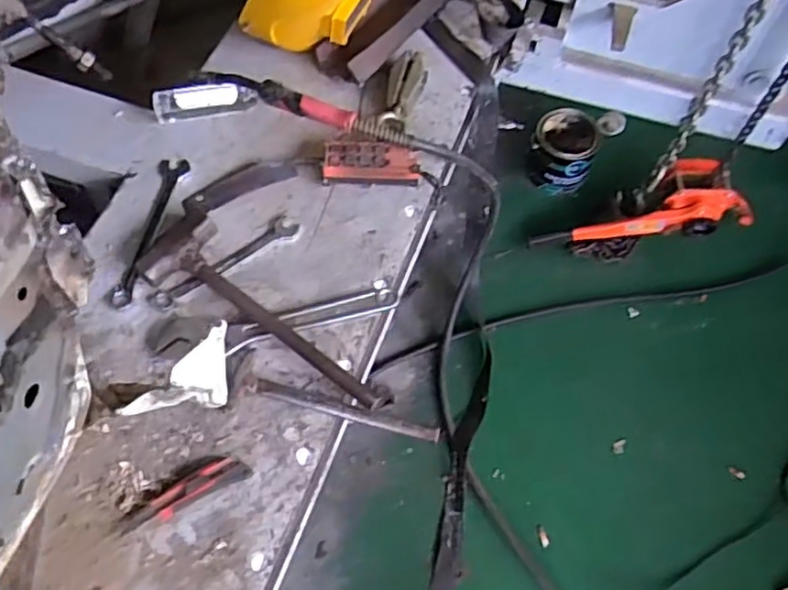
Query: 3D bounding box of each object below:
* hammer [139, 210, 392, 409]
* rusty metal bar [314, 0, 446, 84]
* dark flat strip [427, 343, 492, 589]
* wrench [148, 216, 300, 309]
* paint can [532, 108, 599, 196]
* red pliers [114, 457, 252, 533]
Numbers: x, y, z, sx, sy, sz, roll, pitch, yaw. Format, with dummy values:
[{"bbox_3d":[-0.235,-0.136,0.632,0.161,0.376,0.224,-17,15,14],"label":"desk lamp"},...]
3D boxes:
[{"bbox_3d":[-0.186,0.027,1.034,0.429,0.050,0.142,34,66,15],"label":"hammer"},{"bbox_3d":[-0.014,-0.513,1.311,0.113,0.049,0.304,33,66,14],"label":"rusty metal bar"},{"bbox_3d":[0.141,0.373,1.464,0.069,0.060,0.600,11,62,4],"label":"dark flat strip"},{"bbox_3d":[-0.265,-0.054,1.096,0.254,0.013,0.043,-36,69,-19],"label":"wrench"},{"bbox_3d":[0.434,-0.369,1.783,0.156,0.195,0.160,1,62,-1],"label":"paint can"},{"bbox_3d":[-0.286,0.260,0.929,0.176,0.020,0.055,-26,66,-15],"label":"red pliers"}]

